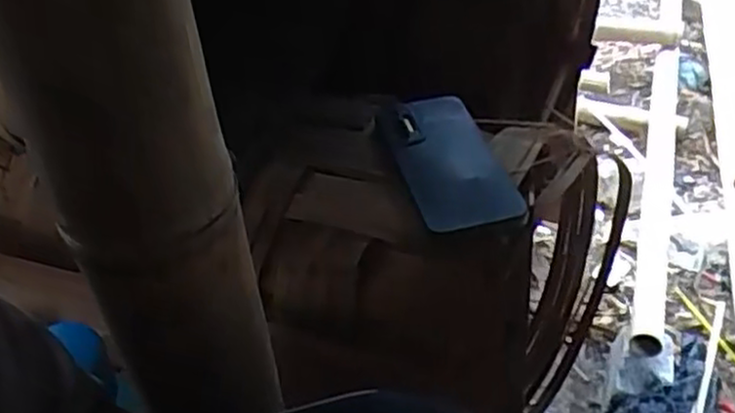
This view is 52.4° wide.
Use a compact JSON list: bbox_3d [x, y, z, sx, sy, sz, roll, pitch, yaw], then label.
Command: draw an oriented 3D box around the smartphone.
[{"bbox_3d":[0.059,-0.037,0.573,0.076,0.013,0.153,-11,41,-9],"label":"smartphone"}]

